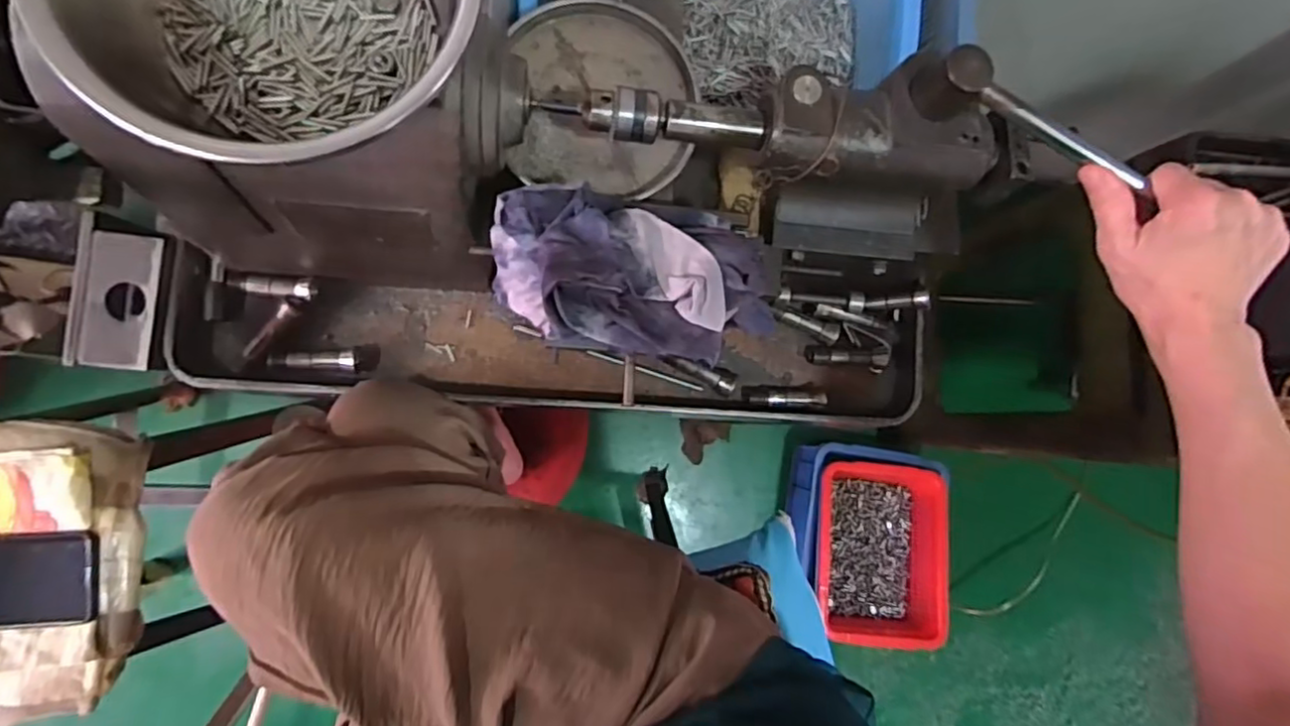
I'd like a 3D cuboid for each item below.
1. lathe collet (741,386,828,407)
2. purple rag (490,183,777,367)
[{"bbox_3d":[0.139,0.033,0.633,0.082,0.023,0.020,0,86,-8],"label":"lathe collet"},{"bbox_3d":[-0.004,-0.057,0.396,0.181,0.056,0.099,4,86,-8],"label":"purple rag"}]

